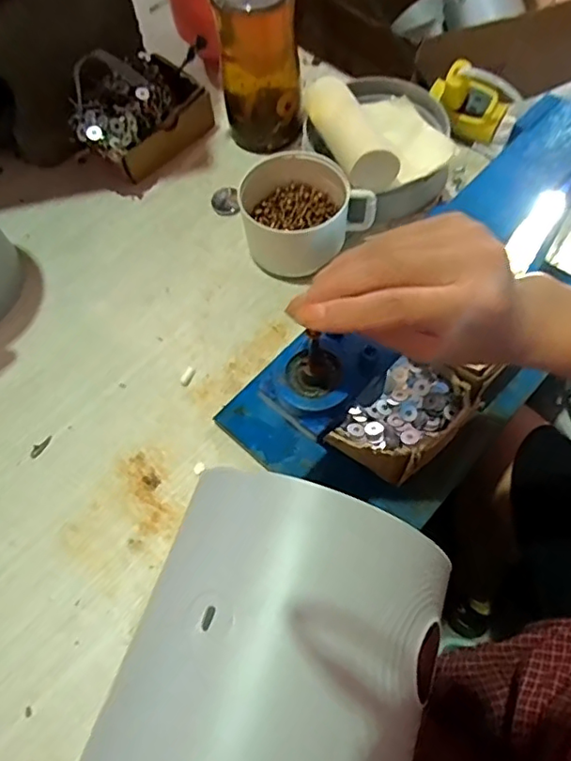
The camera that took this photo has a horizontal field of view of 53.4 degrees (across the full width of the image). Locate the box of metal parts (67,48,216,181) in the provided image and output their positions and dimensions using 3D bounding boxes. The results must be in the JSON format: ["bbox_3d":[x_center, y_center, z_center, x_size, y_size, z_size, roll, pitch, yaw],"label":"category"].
[{"bbox_3d":[-0.172,-0.314,0.653,0.093,0.098,0.164,40,71,21],"label":"box of metal parts"}]

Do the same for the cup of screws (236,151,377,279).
[{"bbox_3d":[0.018,-0.182,0.593,0.124,0.073,0.113,-1,63,3],"label":"cup of screws"}]

